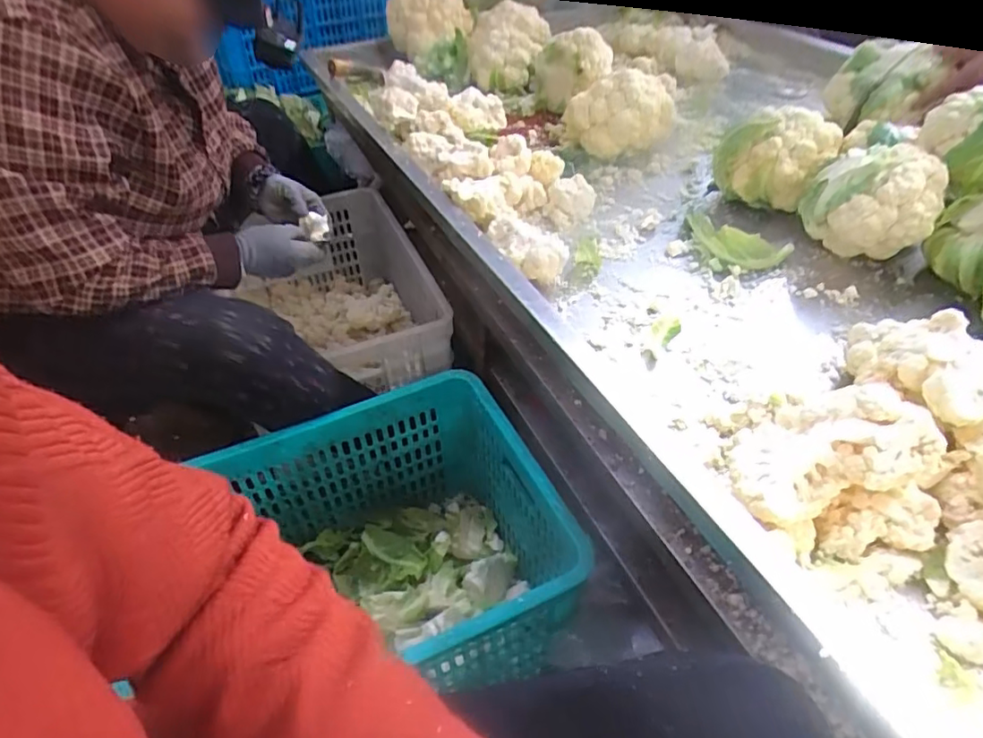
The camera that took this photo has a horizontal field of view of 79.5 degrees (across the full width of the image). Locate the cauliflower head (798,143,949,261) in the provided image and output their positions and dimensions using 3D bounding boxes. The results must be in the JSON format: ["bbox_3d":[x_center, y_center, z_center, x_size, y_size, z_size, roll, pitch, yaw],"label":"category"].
[{"bbox_3d":[0.503,-0.214,0.793,0.130,0.142,0.138,3,43,5],"label":"cauliflower head"}]

